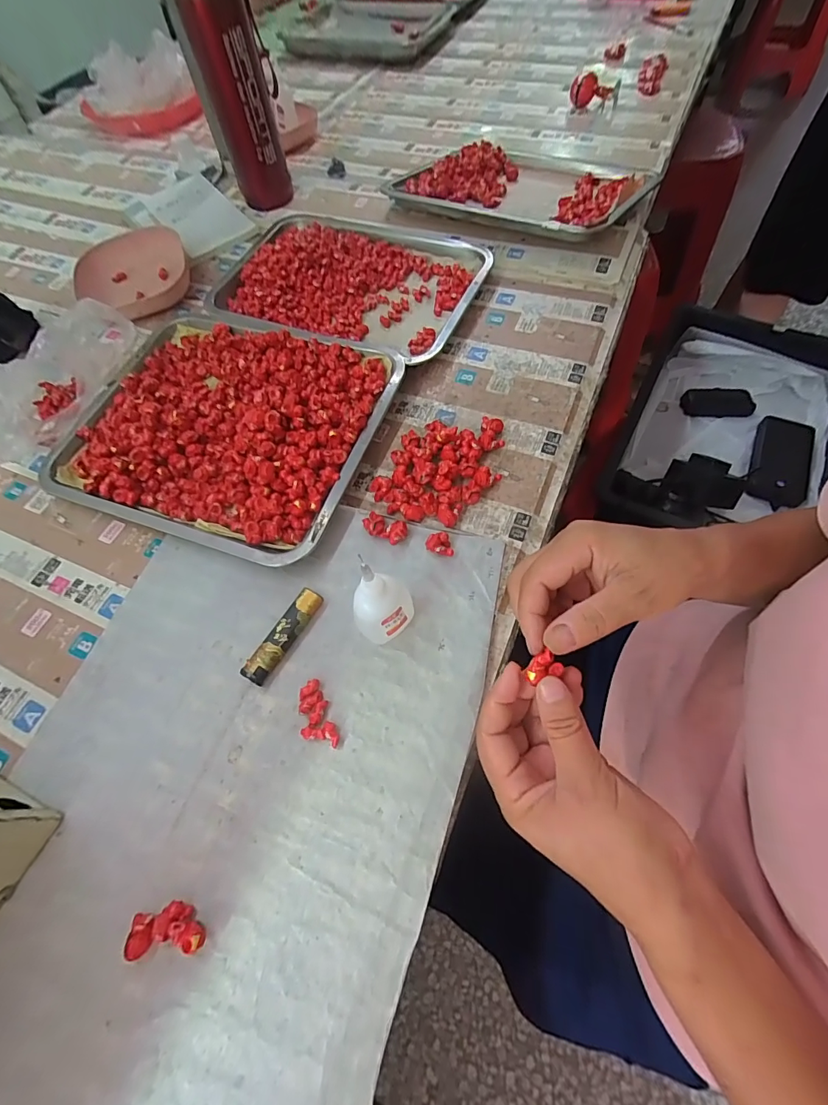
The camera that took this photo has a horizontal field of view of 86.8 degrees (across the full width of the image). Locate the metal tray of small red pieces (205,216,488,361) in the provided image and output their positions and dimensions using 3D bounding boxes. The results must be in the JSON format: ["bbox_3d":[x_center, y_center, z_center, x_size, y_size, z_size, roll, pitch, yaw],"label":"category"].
[{"bbox_3d":[-0.080,-0.339,0.527,0.315,0.023,0.230,20,65,13],"label":"metal tray of small red pieces"}]

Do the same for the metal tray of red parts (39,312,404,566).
[{"bbox_3d":[-0.190,-0.137,0.434,0.307,0.029,0.258,17,64,12],"label":"metal tray of red parts"}]

